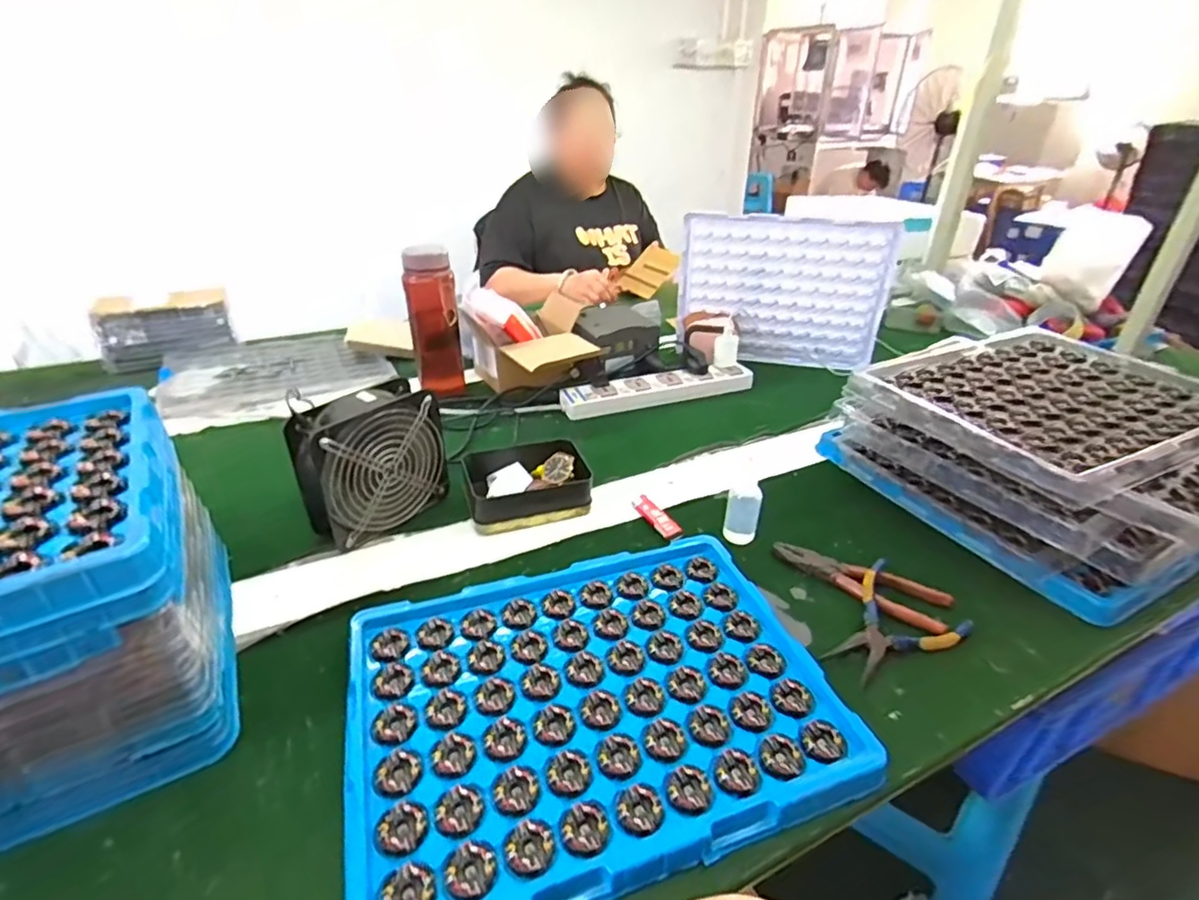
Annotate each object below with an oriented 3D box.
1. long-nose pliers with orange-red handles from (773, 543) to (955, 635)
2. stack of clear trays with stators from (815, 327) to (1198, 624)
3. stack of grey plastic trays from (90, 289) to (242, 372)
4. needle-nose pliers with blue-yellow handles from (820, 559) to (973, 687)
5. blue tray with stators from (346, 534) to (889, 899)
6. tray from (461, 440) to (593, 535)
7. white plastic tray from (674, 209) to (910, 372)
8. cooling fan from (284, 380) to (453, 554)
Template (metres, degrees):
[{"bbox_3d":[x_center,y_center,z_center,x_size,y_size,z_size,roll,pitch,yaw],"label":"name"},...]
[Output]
[{"bbox_3d":[0.261,0.131,0.594,0.168,0.012,0.053,16,35,23],"label":"long-nose pliers with orange-red handles"},{"bbox_3d":[0.520,-0.015,0.706,0.346,0.132,0.369,-16,36,-25],"label":"stack of clear trays with stators"},{"bbox_3d":[-0.777,-0.227,1.061,0.206,0.080,0.142,-14,35,-21],"label":"stack of grey plastic trays"},{"bbox_3d":[0.270,0.164,0.538,0.131,0.020,0.094,-27,41,-37],"label":"needle-nose pliers with blue-yellow handles"},{"bbox_3d":[-0.006,0.195,0.480,0.363,0.022,0.273,-10,33,-16],"label":"blue tray with stators"},{"bbox_3d":[-0.088,0.039,0.709,0.144,0.044,0.107,-9,33,-15],"label":"tray"},{"bbox_3d":[0.314,-0.270,1.023,0.345,0.268,0.045,6,39,17],"label":"white plastic tray"},{"bbox_3d":[-0.252,0.016,0.657,0.069,0.154,0.154,24,39,33],"label":"cooling fan"}]

